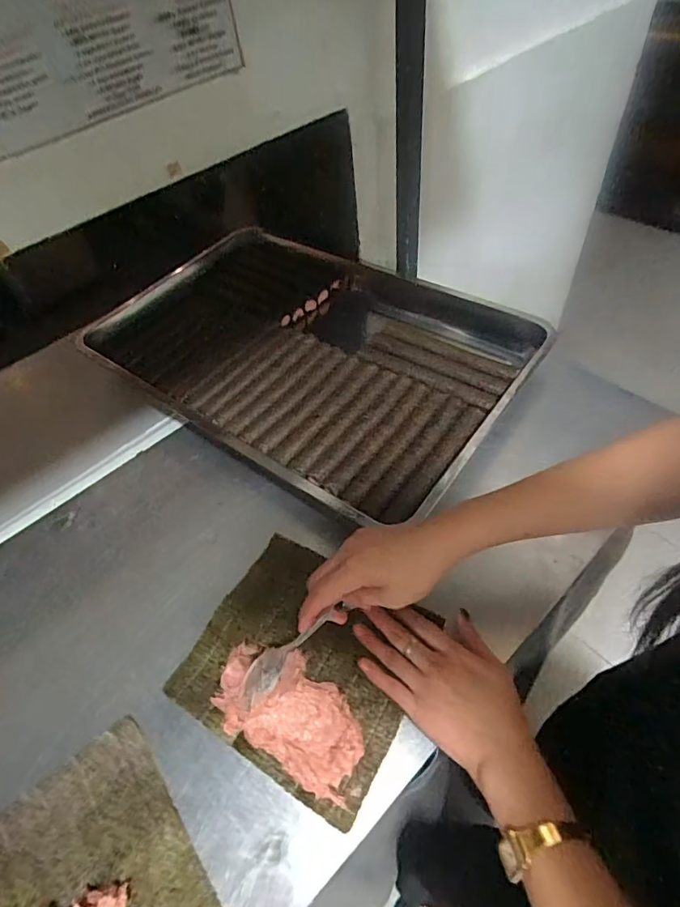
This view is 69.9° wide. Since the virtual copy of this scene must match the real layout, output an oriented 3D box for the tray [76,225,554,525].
[{"bbox_3d":[-0.053,-0.151,0.706,0.587,0.073,0.403,29,60,23],"label":"tray"}]

